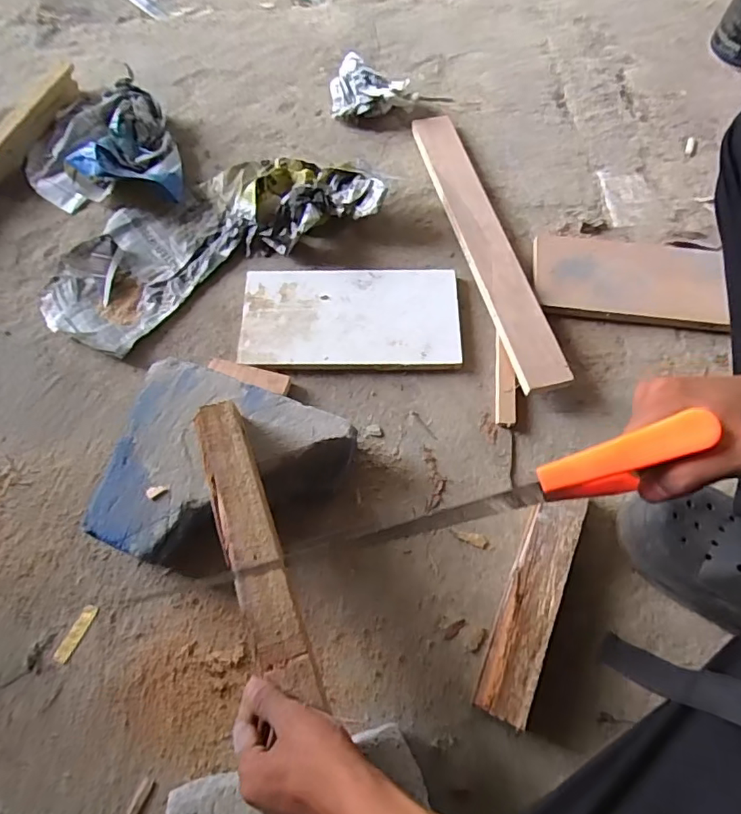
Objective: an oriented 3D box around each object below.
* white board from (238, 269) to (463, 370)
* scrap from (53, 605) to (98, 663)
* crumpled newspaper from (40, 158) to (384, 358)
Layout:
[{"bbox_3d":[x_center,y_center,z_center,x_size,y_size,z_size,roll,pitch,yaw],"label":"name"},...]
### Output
[{"bbox_3d":[-0.024,-0.110,0.658,0.265,0.017,0.135,-1,69,0],"label":"white board"},{"bbox_3d":[-0.301,0.231,0.538,0.015,0.004,0.057,24,71,9],"label":"scrap"},{"bbox_3d":[-0.220,-0.231,0.690,0.440,0.054,0.201,-30,72,-11],"label":"crumpled newspaper"}]

